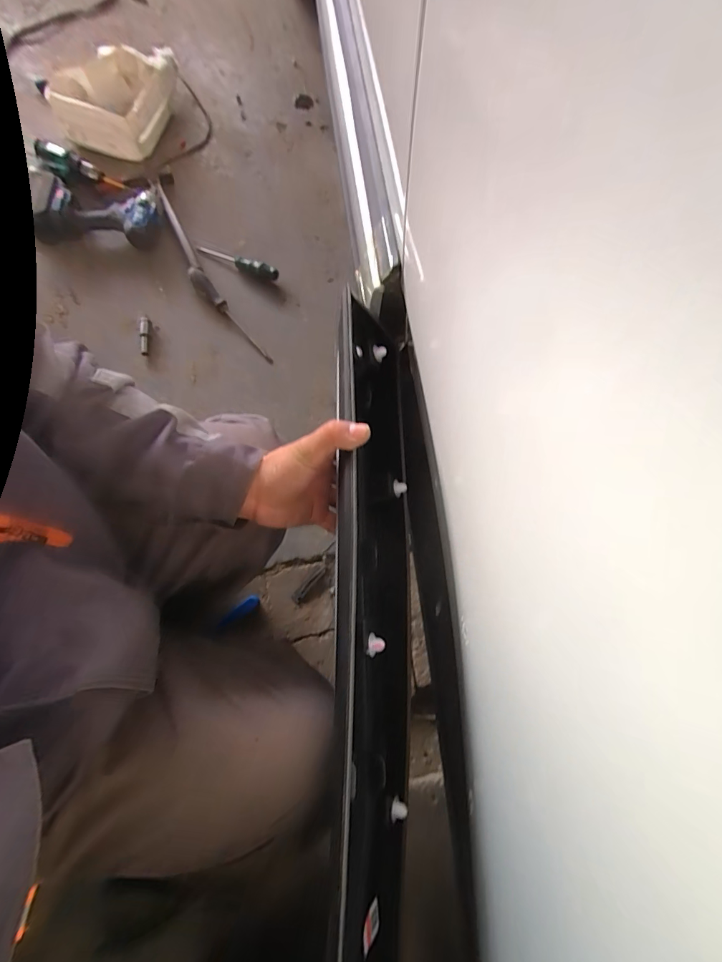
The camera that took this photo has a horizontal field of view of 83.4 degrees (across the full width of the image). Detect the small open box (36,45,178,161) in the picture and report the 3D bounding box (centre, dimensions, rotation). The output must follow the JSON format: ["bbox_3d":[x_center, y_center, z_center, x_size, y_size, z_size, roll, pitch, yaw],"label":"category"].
[{"bbox_3d":[-0.585,-0.883,0.942,0.291,0.103,0.271,-4,73,-4],"label":"small open box"}]

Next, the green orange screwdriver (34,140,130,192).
[{"bbox_3d":[-0.611,-0.692,0.894,0.190,0.029,0.036,19,73,-12],"label":"green orange screwdriver"}]

